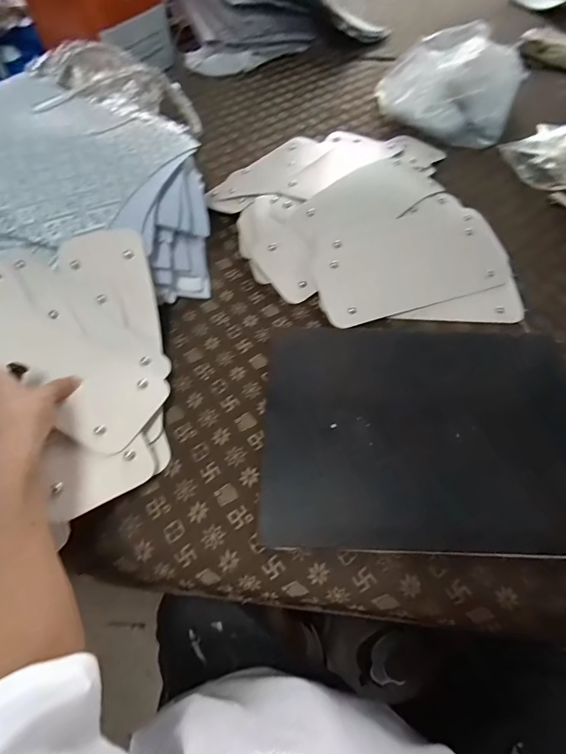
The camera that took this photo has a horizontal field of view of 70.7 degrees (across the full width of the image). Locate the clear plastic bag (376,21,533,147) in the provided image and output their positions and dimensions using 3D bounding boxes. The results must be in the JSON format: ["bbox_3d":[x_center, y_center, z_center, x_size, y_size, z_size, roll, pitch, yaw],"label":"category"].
[{"bbox_3d":[0.360,-0.627,0.858,0.294,0.135,0.229,38,67,22],"label":"clear plastic bag"}]

